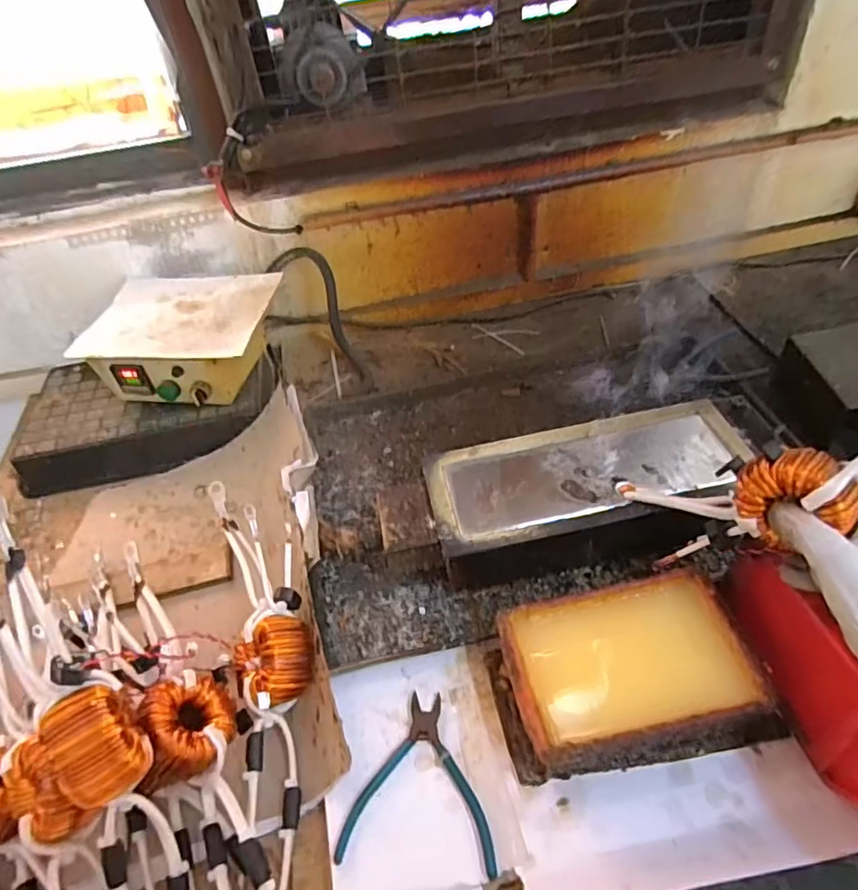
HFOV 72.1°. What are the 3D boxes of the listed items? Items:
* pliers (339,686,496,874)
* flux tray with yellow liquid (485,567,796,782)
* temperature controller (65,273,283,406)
[{"bbox_3d":[-0.003,0.284,0.509,0.126,0.012,0.135,1,45,10],"label":"pliers"},{"bbox_3d":[0.174,0.202,0.525,0.224,0.071,0.136,-11,44,-2],"label":"flux tray with yellow liquid"},{"bbox_3d":[-0.348,-0.151,0.865,0.245,0.110,0.193,1,45,10],"label":"temperature controller"}]

